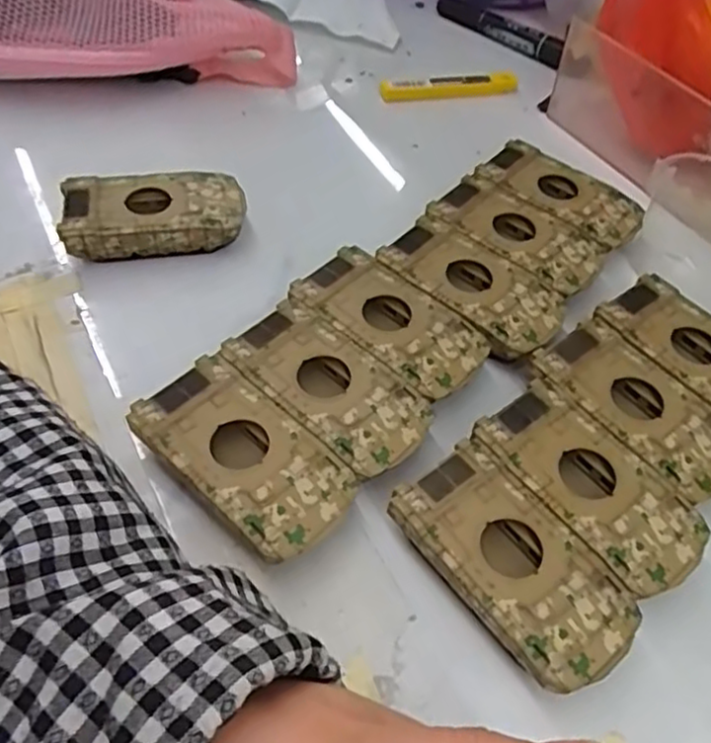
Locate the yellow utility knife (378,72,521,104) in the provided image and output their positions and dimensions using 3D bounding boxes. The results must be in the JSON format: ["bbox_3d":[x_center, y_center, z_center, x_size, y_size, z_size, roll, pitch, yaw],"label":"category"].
[{"bbox_3d":[0.070,-0.212,0.513,0.110,0.017,0.012,-11,54,-13],"label":"yellow utility knife"}]

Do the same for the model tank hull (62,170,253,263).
[{"bbox_3d":[-0.111,-0.086,0.388,0.095,0.028,0.047,-7,53,-10],"label":"model tank hull"}]

